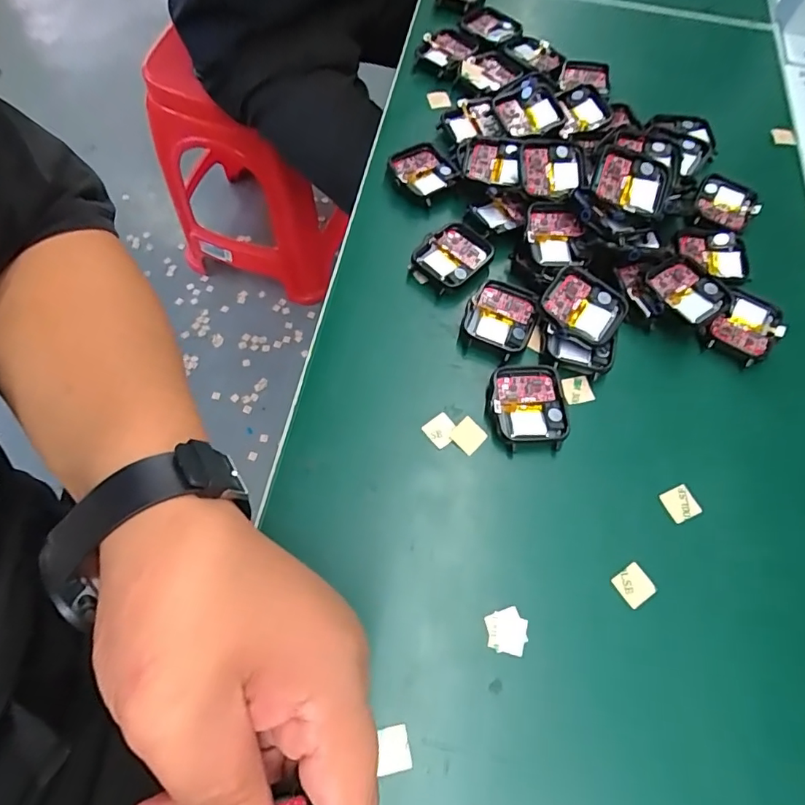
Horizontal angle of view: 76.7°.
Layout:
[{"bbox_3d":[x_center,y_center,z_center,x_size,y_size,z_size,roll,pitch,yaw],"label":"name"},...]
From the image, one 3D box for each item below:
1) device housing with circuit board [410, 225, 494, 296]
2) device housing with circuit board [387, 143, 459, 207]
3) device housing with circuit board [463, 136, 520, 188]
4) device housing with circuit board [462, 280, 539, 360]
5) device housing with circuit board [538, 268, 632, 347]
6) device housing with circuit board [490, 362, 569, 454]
[{"bbox_3d":[0.029,-0.087,0.304,0.036,0.008,0.045,42,71,16],"label":"device housing with circuit board"},{"bbox_3d":[0.013,-0.148,0.330,0.036,0.009,0.041,-29,69,-13],"label":"device housing with circuit board"},{"bbox_3d":[0.057,-0.151,0.321,0.036,0.013,0.033,-1,74,5],"label":"device housing with circuit board"},{"bbox_3d":[0.056,-0.048,0.286,0.037,0.009,0.041,22,67,9],"label":"device housing with circuit board"},{"bbox_3d":[0.100,-0.052,0.282,0.042,0.014,0.038,28,68,11],"label":"device housing with circuit board"},{"bbox_3d":[0.065,0.002,0.266,0.038,0.012,0.045,1,66,-1],"label":"device housing with circuit board"}]

